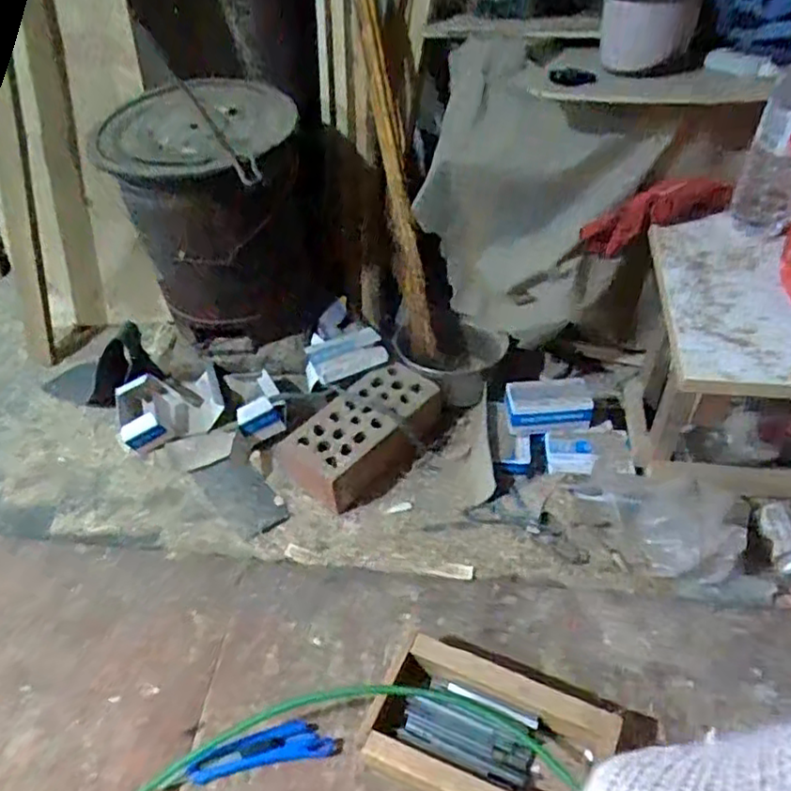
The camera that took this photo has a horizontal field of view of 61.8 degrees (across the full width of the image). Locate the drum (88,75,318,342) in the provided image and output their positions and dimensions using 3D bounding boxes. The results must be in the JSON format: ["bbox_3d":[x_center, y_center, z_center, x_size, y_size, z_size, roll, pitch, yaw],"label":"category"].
[{"bbox_3d":[-0.291,-0.299,1.102,0.285,0.327,0.350,-10,46,-7],"label":"drum"}]

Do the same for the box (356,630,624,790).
[{"bbox_3d":[0.095,0.360,0.685,0.230,0.066,0.139,15,49,17],"label":"box"}]

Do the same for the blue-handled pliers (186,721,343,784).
[{"bbox_3d":[-0.139,0.379,0.712,0.155,0.024,0.040,-10,46,-6],"label":"blue-handled pliers"}]

